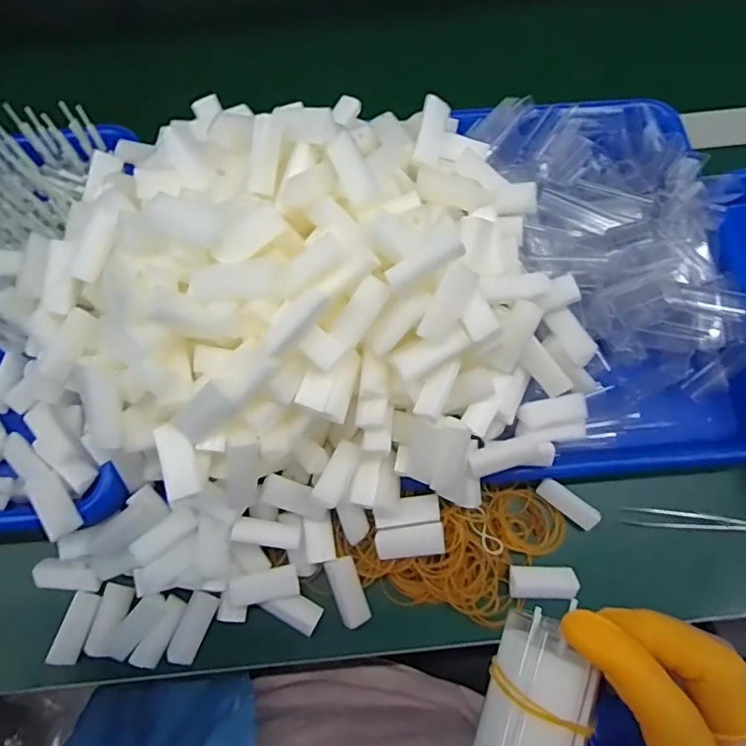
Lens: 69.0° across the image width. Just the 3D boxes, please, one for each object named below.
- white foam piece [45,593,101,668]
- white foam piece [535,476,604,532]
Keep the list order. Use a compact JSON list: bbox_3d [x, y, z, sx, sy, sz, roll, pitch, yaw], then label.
[{"bbox_3d":[-0.207,0.177,0.375,0.015,0.010,0.047,14,70,7],"label":"white foam piece"},{"bbox_3d":[0.142,0.094,0.394,0.045,0.009,0.014,39,75,14],"label":"white foam piece"}]

